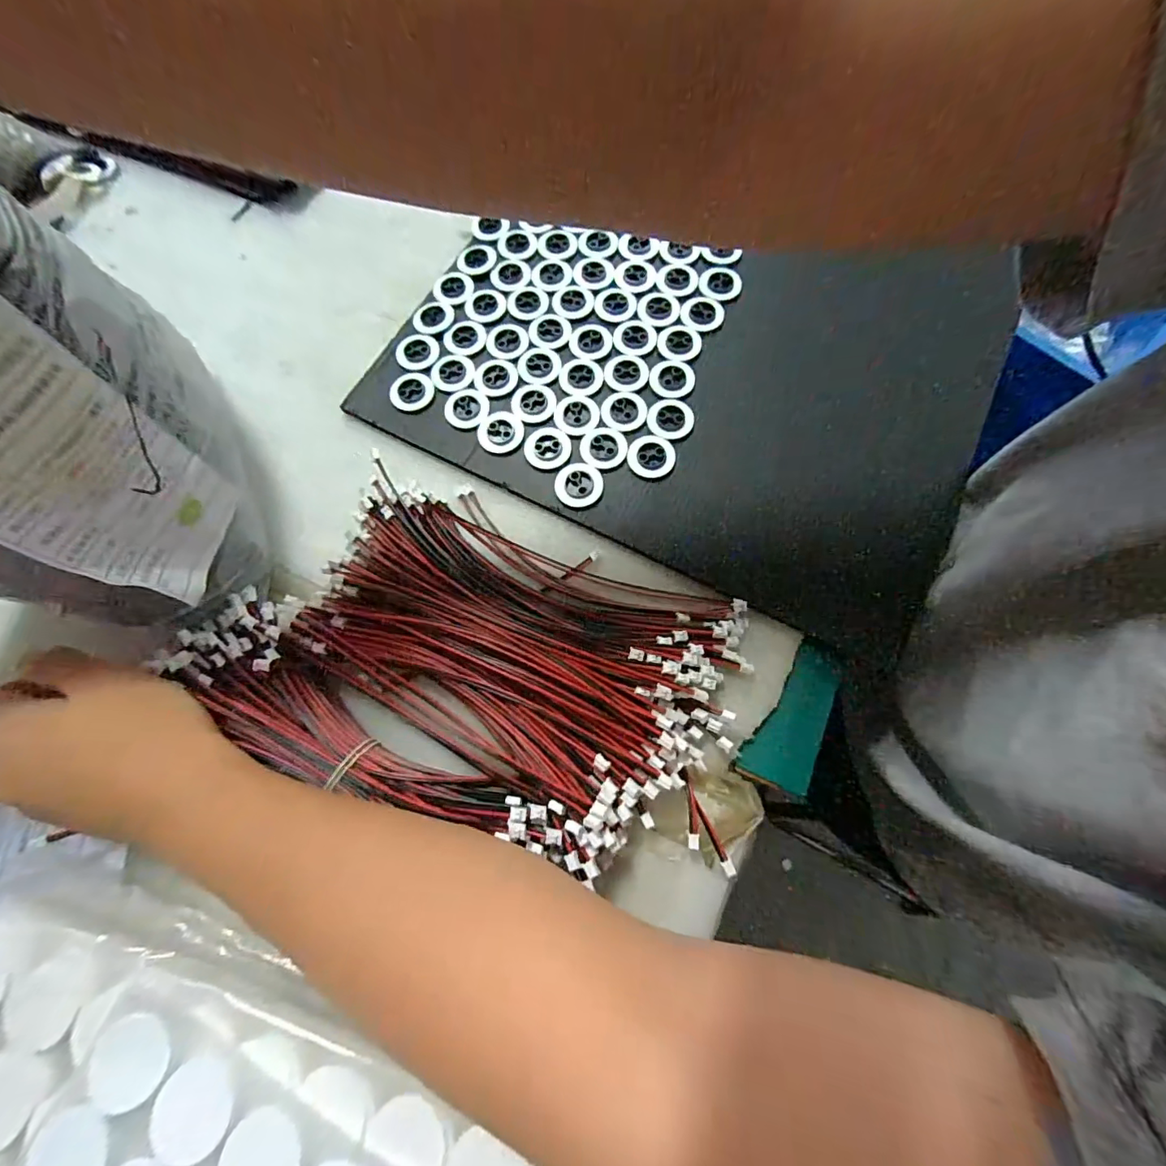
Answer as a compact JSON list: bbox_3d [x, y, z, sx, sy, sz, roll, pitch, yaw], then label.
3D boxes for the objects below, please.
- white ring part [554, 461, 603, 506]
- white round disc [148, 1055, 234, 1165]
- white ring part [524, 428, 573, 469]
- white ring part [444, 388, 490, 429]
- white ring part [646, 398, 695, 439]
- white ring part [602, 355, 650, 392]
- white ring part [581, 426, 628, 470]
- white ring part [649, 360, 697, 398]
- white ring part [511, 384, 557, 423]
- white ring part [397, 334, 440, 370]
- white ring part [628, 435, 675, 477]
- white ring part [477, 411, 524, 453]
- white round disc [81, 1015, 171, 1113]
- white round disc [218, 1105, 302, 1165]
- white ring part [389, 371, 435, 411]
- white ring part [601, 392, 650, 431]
[{"bbox_3d":[-0.002,-0.058,0.297,0.028,0.010,0.027,-1,72,3],"label":"white ring part"},{"bbox_3d":[-0.138,0.186,0.175,0.027,0.004,0.027,-1,72,3],"label":"white round disc"},{"bbox_3d":[-0.022,-0.083,0.303,0.028,0.004,0.027,-10,72,0],"label":"white ring part"},{"bbox_3d":[-0.073,-0.111,0.312,0.027,0.004,0.027,-19,72,-3],"label":"white ring part"},{"bbox_3d":[0.054,-0.103,0.306,0.028,0.004,0.029,14,73,7],"label":"white ring part"},{"bbox_3d":[0.028,-0.135,0.318,0.027,0.004,0.027,0,72,3],"label":"white ring part"},{"bbox_3d":[0.013,-0.082,0.303,0.028,0.005,0.028,-4,72,2],"label":"white ring part"},{"bbox_3d":[0.058,-0.131,0.316,0.029,0.004,0.027,6,72,5],"label":"white ring part"},{"bbox_3d":[-0.031,-0.115,0.313,0.027,0.004,0.027,-1,72,3],"label":"white ring part"},{"bbox_3d":[-0.110,-0.153,0.331,0.028,0.006,0.028,-1,72,3],"label":"white ring part"},{"bbox_3d":[0.041,-0.076,0.300,0.027,0.005,0.028,-1,72,3],"label":"white ring part"},{"bbox_3d":[-0.051,-0.094,0.307,0.028,0.004,0.026,-1,72,3],"label":"white ring part"},{"bbox_3d":[-0.165,0.174,0.181,0.028,0.004,0.026,27,75,11],"label":"white round disc"},{"bbox_3d":[-0.111,0.198,0.170,0.025,0.004,0.028,-40,74,-10],"label":"white round disc"},{"bbox_3d":[-0.110,-0.124,0.319,0.027,0.004,0.027,-1,72,3],"label":"white ring part"},{"bbox_3d":[0.026,-0.107,0.311,0.028,0.005,0.027,-1,72,3],"label":"white ring part"}]

